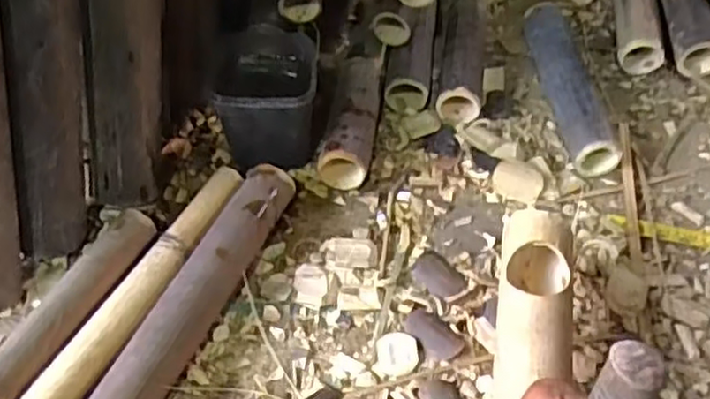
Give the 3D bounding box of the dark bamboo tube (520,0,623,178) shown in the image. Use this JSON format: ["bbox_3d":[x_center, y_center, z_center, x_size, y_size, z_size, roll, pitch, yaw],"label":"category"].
[{"bbox_3d":[0.272,-0.149,0.880,0.056,0.067,0.262,-6,52,-7],"label":"dark bamboo tube"}]

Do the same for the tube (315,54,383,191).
[{"bbox_3d":[-0.003,-0.094,0.816,0.055,0.060,0.178,8,52,4],"label":"tube"}]

